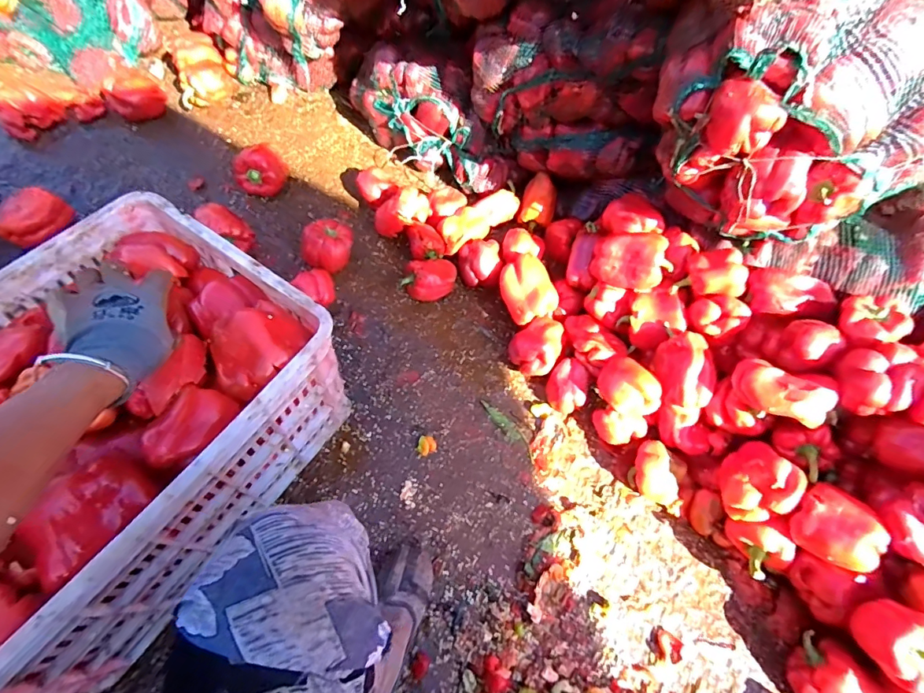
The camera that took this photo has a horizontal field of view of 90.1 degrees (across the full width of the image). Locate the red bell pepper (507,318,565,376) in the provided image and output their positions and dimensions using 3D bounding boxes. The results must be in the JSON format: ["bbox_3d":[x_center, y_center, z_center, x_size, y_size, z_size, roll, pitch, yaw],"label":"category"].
[{"bbox_3d":[0.140,0.001,0.858,0.090,0.078,0.103,35,63,12],"label":"red bell pepper"}]

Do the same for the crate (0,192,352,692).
[{"bbox_3d":[-0.440,0.109,0.605,0.361,0.295,0.494,31,65,12],"label":"crate"}]

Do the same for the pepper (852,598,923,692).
[{"bbox_3d":[0.557,0.380,0.568,0.094,0.070,0.075,37,66,14],"label":"pepper"}]

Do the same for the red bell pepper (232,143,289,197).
[{"bbox_3d":[-0.428,-0.377,0.987,0.080,0.093,0.093,17,63,5],"label":"red bell pepper"}]

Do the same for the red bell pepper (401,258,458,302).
[{"bbox_3d":[-0.062,-0.134,0.911,0.105,0.066,0.074,-16,65,-12],"label":"red bell pepper"}]

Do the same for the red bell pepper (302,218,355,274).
[{"bbox_3d":[-0.262,-0.195,0.912,0.100,0.088,0.097,3,62,-5],"label":"red bell pepper"}]

